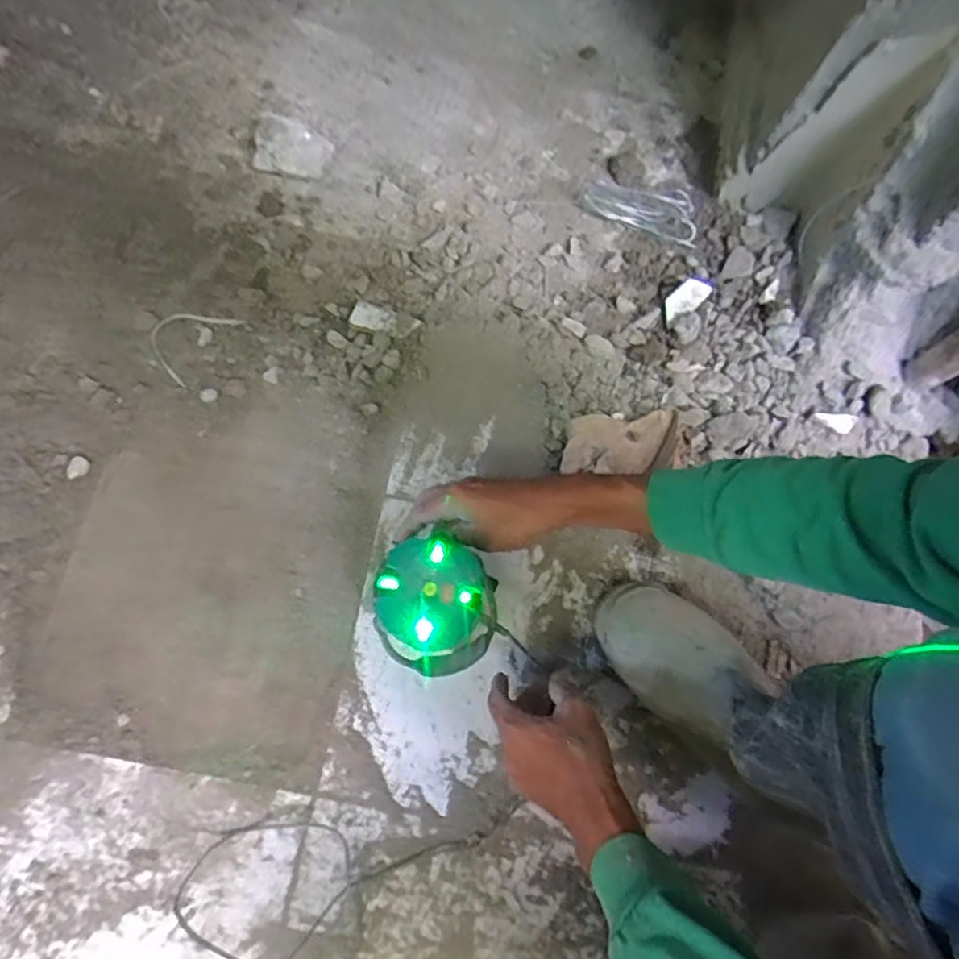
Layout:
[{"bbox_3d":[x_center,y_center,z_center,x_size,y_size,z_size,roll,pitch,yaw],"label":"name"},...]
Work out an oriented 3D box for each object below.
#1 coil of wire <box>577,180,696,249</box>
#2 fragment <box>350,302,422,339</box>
[{"bbox_3d":[0.198,-0.334,0.745,0.141,0.017,0.062,16,75,3],"label":"coil of wire"},{"bbox_3d":[-0.107,-0.181,0.690,0.076,0.011,0.036,13,75,2],"label":"fragment"}]

